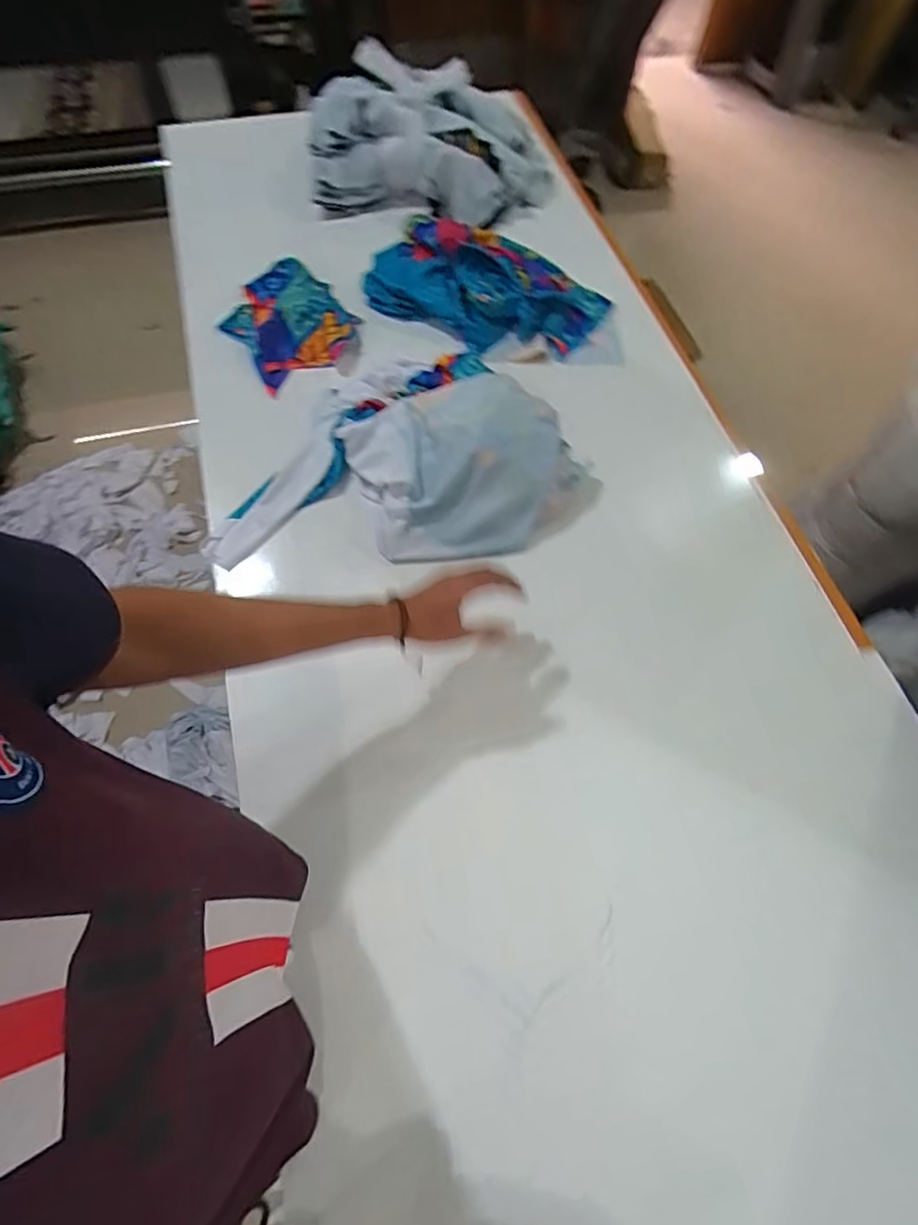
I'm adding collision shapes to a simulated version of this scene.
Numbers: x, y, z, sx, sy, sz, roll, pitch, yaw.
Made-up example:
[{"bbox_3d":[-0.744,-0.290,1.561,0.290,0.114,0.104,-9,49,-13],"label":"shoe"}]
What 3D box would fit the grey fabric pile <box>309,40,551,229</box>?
[{"bbox_3d":[-0.052,-0.891,1.068,0.458,0.191,0.251,-1,64,-3],"label":"grey fabric pile"}]

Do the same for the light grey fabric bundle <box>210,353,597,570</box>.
[{"bbox_3d":[0.017,-0.205,0.766,0.337,0.098,0.239,-10,63,-2],"label":"light grey fabric bundle"}]

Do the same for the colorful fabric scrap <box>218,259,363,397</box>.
[{"bbox_3d":[-0.292,-0.493,0.950,0.196,0.046,0.250,-34,70,-17],"label":"colorful fabric scrap"}]

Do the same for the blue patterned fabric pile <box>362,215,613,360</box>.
[{"bbox_3d":[0.033,-0.564,0.966,0.424,0.067,0.241,30,67,12],"label":"blue patterned fabric pile"}]

